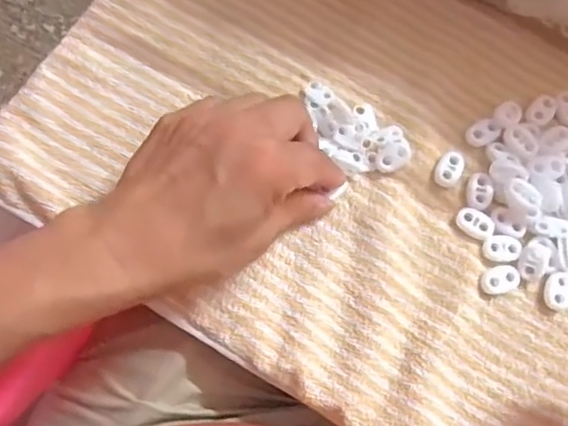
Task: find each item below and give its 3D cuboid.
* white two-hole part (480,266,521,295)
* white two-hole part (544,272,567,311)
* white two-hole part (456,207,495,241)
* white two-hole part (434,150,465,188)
[{"bbox_3d":[0.126,0.038,0.329,0.024,0.004,0.015,-10,77,-3],"label":"white two-hole part"},{"bbox_3d":[0.159,0.045,0.331,0.015,0.006,0.021,12,76,2],"label":"white two-hole part"},{"bbox_3d":[0.113,0.006,0.336,0.022,0.005,0.015,31,78,6],"label":"white two-hole part"},{"bbox_3d":[0.100,-0.026,0.344,0.015,0.005,0.023,28,77,6],"label":"white two-hole part"}]

